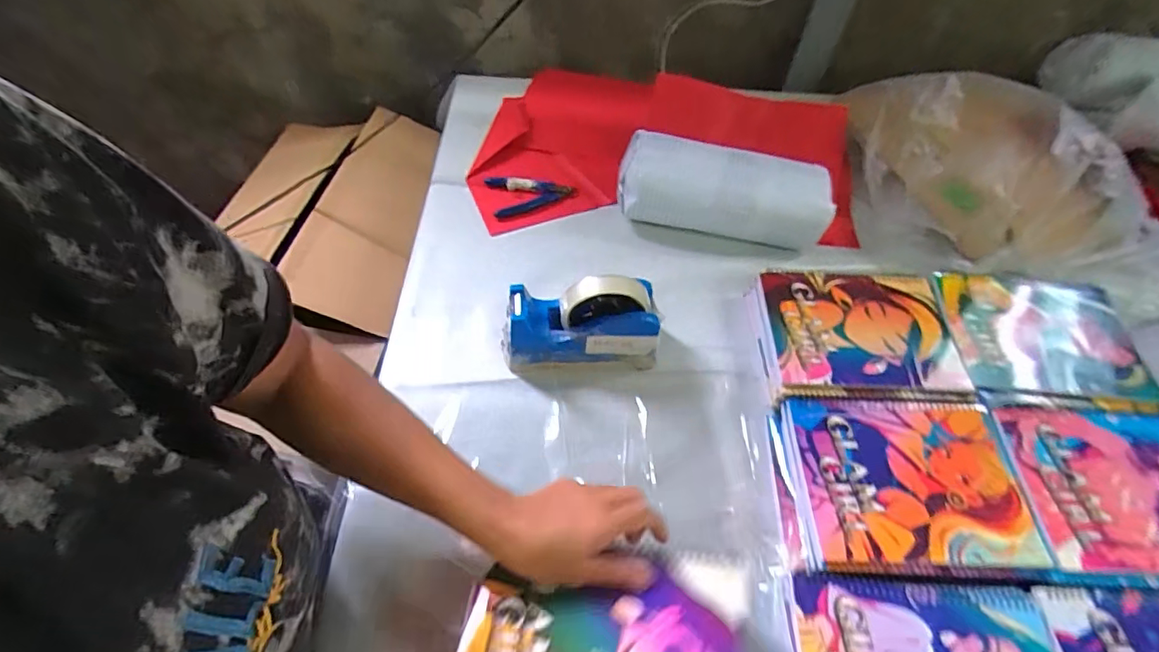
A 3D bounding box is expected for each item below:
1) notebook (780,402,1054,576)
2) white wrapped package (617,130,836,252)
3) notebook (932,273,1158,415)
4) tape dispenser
[{"bbox_3d":[0.296,0.136,0.478,0.206,0.009,0.150,1,56,-1],"label":"notebook"},{"bbox_3d":[0.179,-0.167,0.673,0.259,0.085,0.087,12,57,6],"label":"white wrapped package"},{"bbox_3d":[0.507,0.012,0.568,0.196,0.008,0.155,6,56,2],"label":"notebook"},{"bbox_3d":[0.002,-0.002,0.536,0.154,0.110,0.057,-4,56,-5],"label":"tape dispenser"}]

